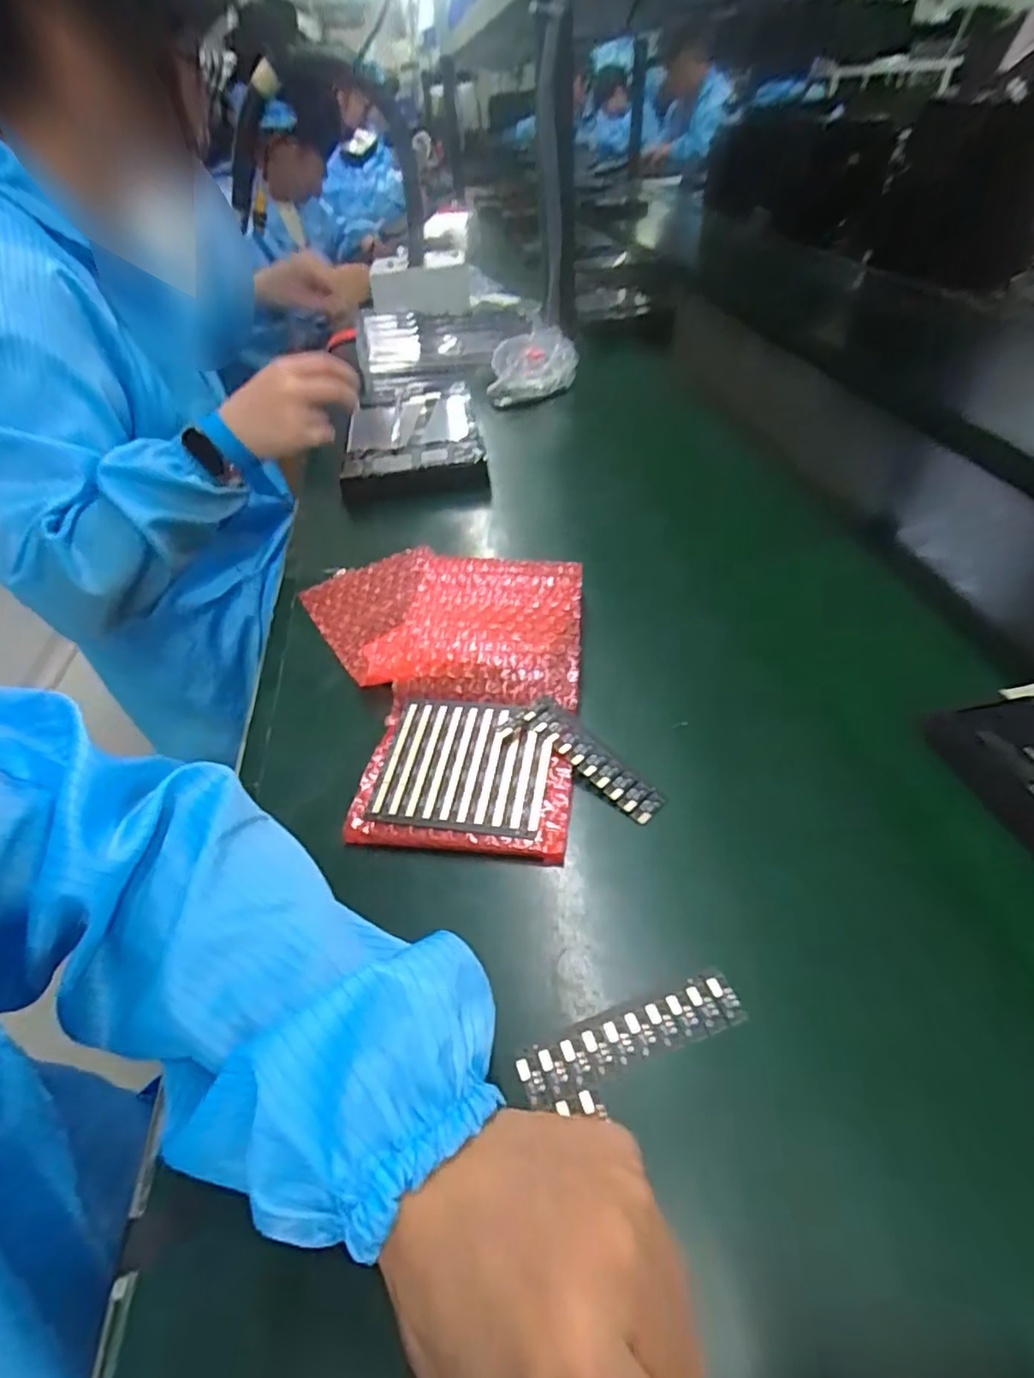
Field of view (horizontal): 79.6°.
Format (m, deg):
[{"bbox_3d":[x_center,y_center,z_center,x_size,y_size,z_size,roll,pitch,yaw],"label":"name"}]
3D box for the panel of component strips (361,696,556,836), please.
[{"bbox_3d":[-0.031,0.042,0.365,0.097,0.014,0.084,3,42,11],"label":"panel of component strips"}]

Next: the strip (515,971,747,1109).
[{"bbox_3d":[0.049,0.149,0.266,0.097,0.004,0.021,-15,45,-11],"label":"strip"}]

